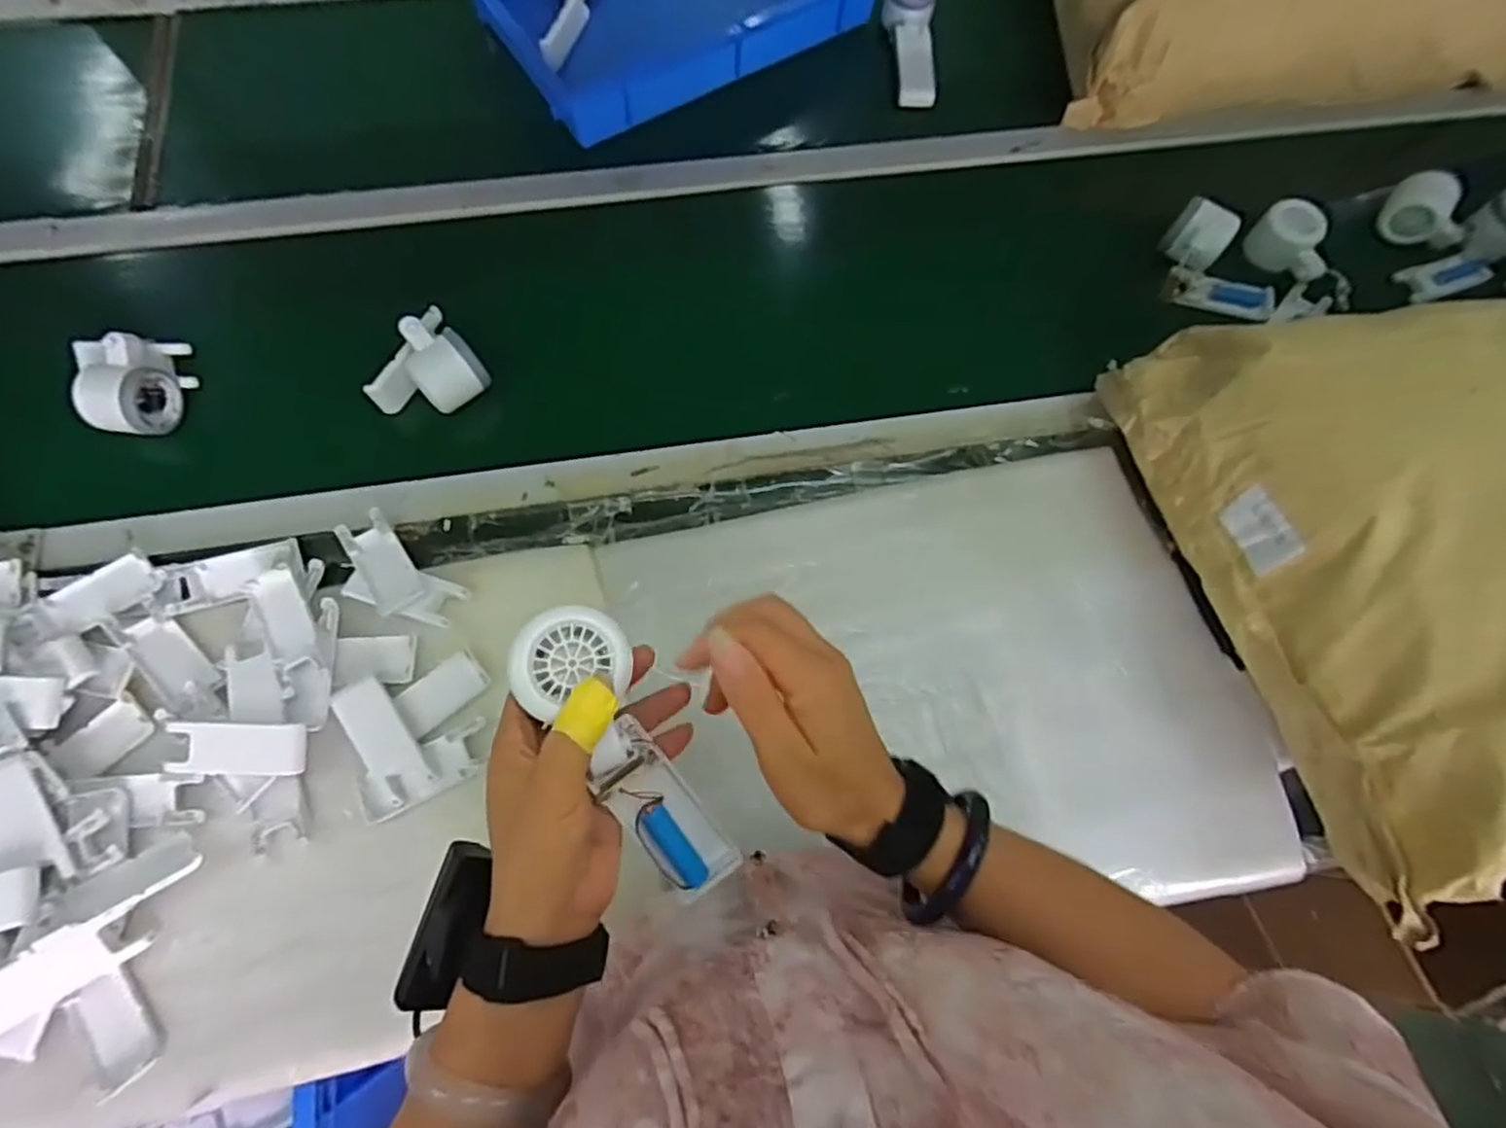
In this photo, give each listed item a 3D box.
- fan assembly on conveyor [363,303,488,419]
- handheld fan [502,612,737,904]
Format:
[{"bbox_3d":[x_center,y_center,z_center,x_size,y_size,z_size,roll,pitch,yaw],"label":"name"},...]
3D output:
[{"bbox_3d":[-0.304,-0.177,0.646,0.094,0.058,0.089,-38,77,-14],"label":"fan assembly on conveyor"},{"bbox_3d":[-0.062,0.098,0.364,0.051,0.023,0.172,-30,111,-12],"label":"handheld fan"}]

